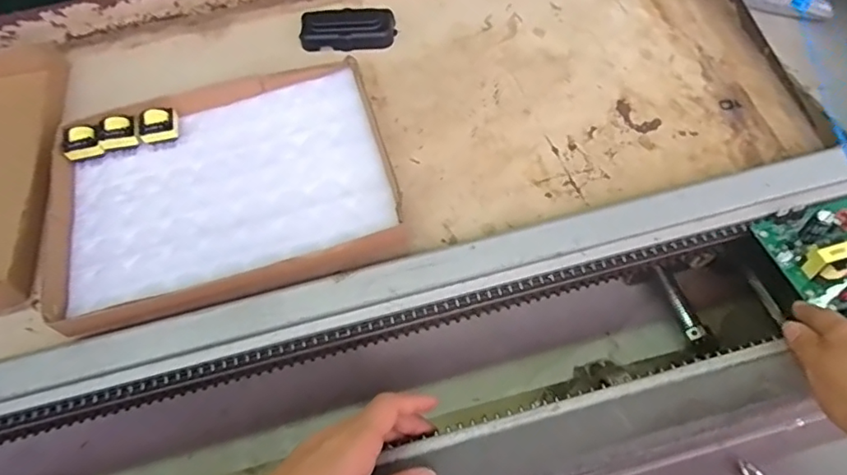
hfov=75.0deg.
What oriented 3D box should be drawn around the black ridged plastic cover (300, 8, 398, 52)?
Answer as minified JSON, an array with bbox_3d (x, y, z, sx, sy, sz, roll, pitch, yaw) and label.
[{"bbox_3d":[-0.087,-0.240,0.636,0.107,0.022,0.043,-1,59,3],"label":"black ridged plastic cover"}]

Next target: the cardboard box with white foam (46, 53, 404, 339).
[{"bbox_3d":[-0.195,-0.052,0.530,0.321,0.032,0.241,-16,60,-6],"label":"cardboard box with white foam"}]

